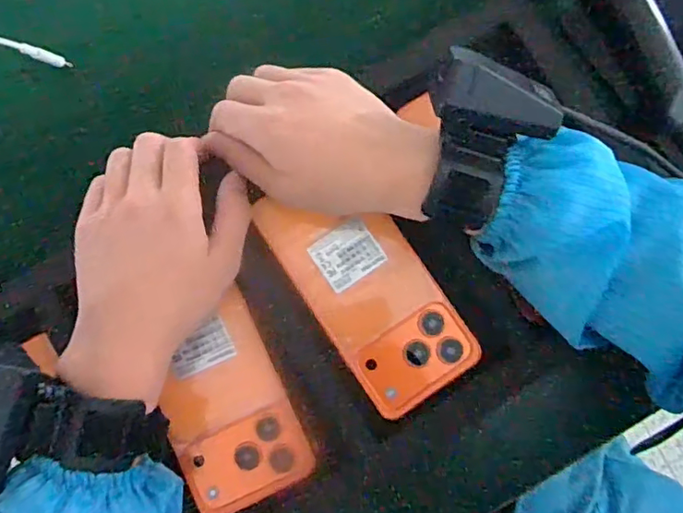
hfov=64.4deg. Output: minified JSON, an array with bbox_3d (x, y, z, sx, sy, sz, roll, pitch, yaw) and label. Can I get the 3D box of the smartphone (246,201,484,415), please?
[{"bbox_3d":[0.017,0.019,0.348,0.074,0.008,0.156,-33,84,-5],"label":"smartphone"}]

